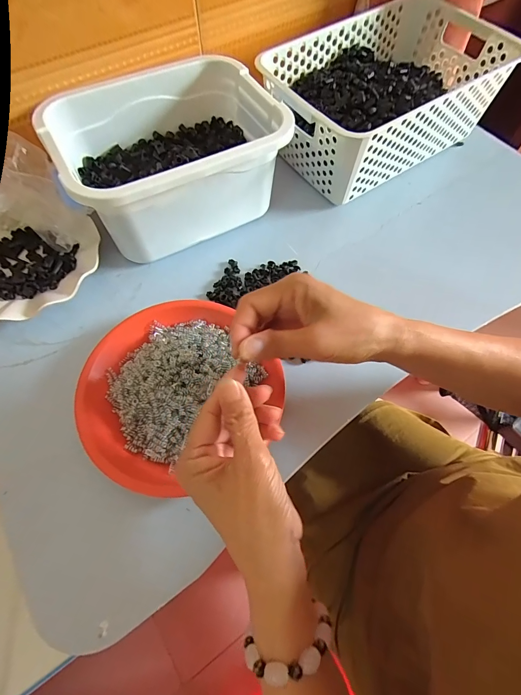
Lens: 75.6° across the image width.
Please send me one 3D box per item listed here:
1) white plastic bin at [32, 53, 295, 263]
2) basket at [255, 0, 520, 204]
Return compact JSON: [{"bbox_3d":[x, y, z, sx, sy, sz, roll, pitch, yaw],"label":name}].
[{"bbox_3d":[-0.107,-0.231,0.423,0.248,0.123,0.195,-29,68,-13],"label":"white plastic bin"},{"bbox_3d":[0.167,-0.349,0.482,0.305,0.123,0.200,-30,69,-14],"label":"basket"}]

